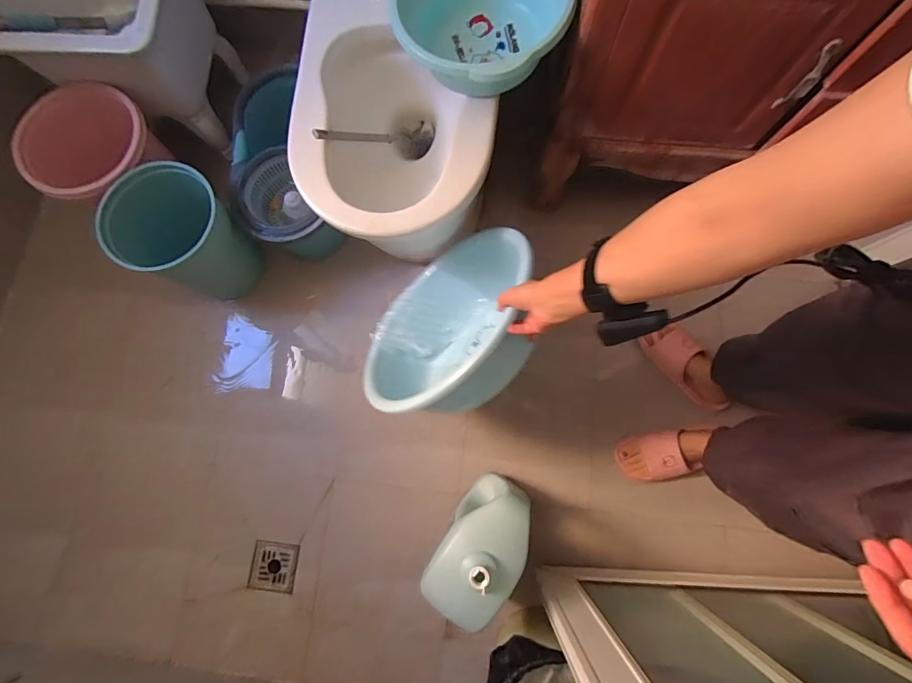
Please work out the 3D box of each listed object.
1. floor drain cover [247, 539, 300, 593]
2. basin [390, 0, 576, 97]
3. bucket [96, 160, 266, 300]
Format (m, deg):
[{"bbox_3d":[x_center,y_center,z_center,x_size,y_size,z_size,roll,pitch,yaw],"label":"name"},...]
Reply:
[{"bbox_3d":[-0.416,0.514,0.952,0.106,0.008,0.102,7,78,3],"label":"floor drain cover"},{"bbox_3d":[0.044,-0.525,0.686,0.263,0.125,0.278,0,78,2],"label":"basin"},{"bbox_3d":[-0.598,-0.228,0.958,0.203,0.271,0.220,0,78,2],"label":"bucket"}]

